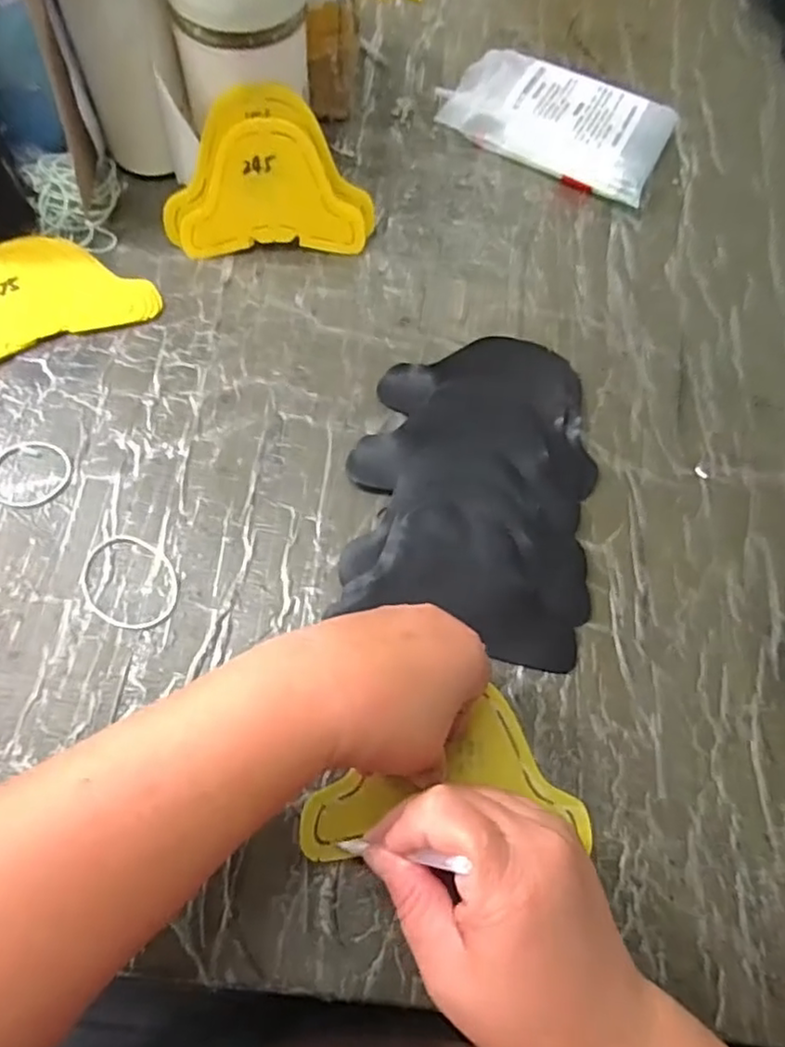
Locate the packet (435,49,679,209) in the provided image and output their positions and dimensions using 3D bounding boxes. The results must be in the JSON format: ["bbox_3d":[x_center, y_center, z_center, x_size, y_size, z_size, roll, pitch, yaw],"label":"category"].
[{"bbox_3d":[0.135,-0.333,0.536,0.179,0.029,0.100,26,68,8],"label":"packet"}]

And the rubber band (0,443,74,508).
[{"bbox_3d":[-0.218,-0.030,0.391,0.047,0.004,0.044,1,67,-3],"label":"rubber band"}]

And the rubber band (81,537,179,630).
[{"bbox_3d":[-0.148,0.033,0.365,0.061,0.004,0.046,39,70,12],"label":"rubber band"}]

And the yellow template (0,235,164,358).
[{"bbox_3d":[-0.246,-0.155,0.441,0.150,0.011,0.091,-25,71,-13],"label":"yellow template"}]

